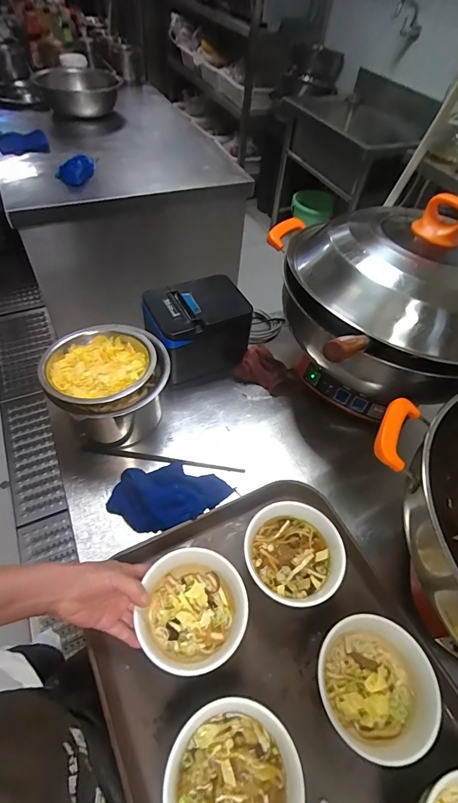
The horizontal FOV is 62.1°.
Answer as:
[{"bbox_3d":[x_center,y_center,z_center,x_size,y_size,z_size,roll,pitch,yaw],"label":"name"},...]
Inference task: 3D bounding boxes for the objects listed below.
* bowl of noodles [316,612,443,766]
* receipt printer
[{"bbox_3d":[0.173,0.317,0.436,0.140,0.062,0.125,-18,56,-19],"label":"bowl of noodles"},{"bbox_3d":[-0.069,-0.141,0.746,0.183,0.143,0.131,-20,56,-19],"label":"receipt printer"}]

